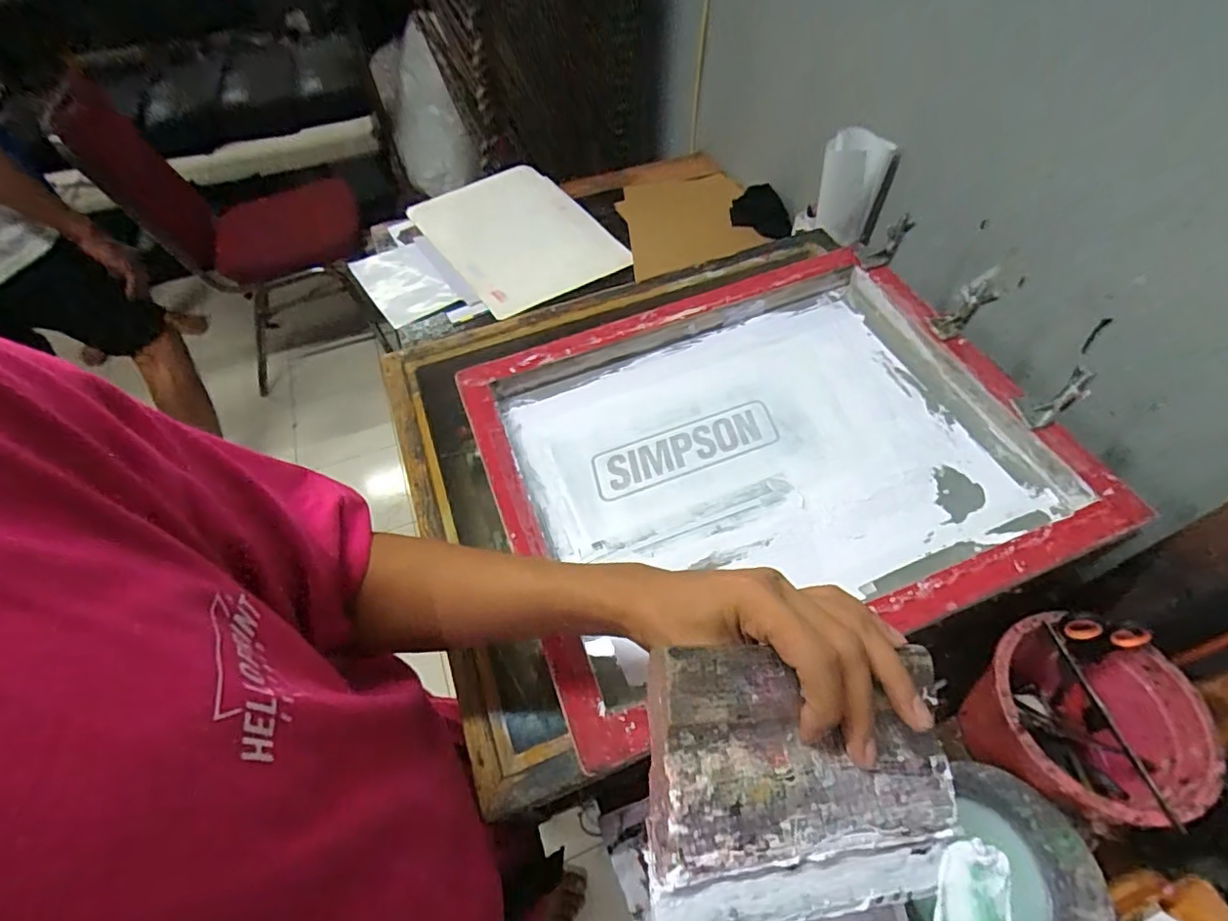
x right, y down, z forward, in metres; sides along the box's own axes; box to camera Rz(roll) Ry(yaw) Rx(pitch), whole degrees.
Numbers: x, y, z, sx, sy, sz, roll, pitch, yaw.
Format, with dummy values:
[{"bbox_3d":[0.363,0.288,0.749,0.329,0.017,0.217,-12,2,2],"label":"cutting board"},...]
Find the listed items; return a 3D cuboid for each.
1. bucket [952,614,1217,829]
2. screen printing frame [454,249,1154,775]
[{"bbox_3d":[0.387,0.226,0.483,0.144,0.114,0.146,-1,55,1],"label":"bucket"},{"bbox_3d":[0.138,-0.013,0.545,0.491,0.040,0.402,-20,57,-9],"label":"screen printing frame"}]

